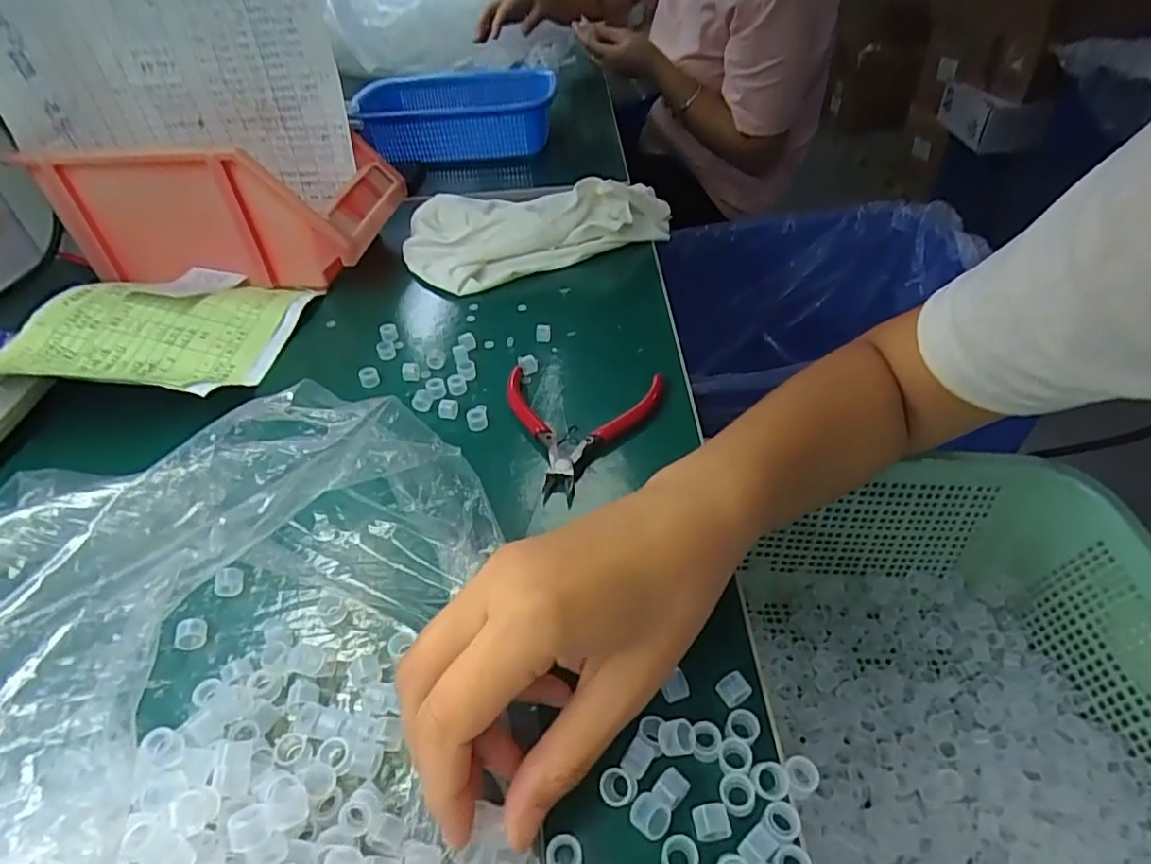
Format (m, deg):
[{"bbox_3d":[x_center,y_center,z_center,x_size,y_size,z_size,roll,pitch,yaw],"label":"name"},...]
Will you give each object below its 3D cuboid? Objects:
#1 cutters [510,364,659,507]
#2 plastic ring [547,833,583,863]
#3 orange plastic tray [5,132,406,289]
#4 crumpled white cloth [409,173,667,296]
[{"bbox_3d":[-0.004,-0.004,0.360,0.099,0.014,0.103,6,43,11],"label":"cutters"},{"bbox_3d":[-0.004,0.143,0.203,0.012,0.004,0.013,-3,42,2],"label":"plastic ring"},{"bbox_3d":[-0.289,-0.199,0.519,0.240,0.112,0.142,-4,42,1],"label":"orange plastic tray"},{"bbox_3d":[-0.040,-0.201,0.564,0.240,0.053,0.140,-22,45,-18],"label":"crumpled white cloth"}]

